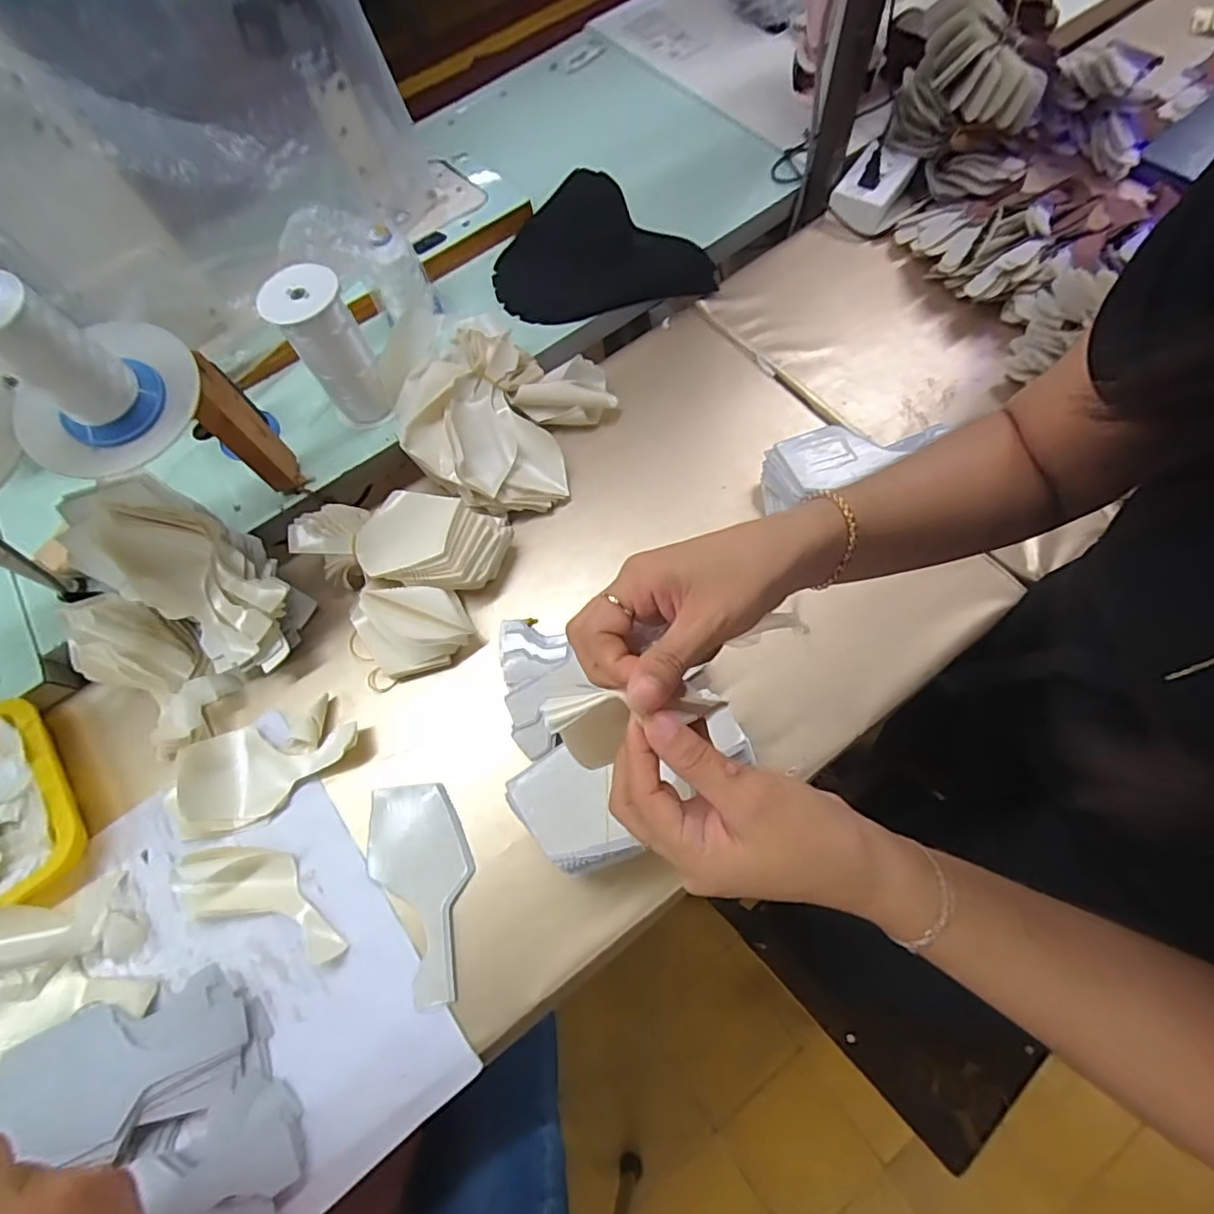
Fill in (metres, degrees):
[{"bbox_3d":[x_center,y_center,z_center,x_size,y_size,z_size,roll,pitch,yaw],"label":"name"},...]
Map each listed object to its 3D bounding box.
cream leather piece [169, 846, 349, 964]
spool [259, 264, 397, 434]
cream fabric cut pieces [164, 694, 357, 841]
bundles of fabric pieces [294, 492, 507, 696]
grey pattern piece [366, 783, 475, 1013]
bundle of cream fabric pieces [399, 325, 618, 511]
[{"bbox_3d":[-0.308,0.257,0.526,0.170,0.022,0.063,14,69,11],"label":"cream leather piece"},{"bbox_3d":[-0.298,-0.278,0.647,0.077,0.158,0.076,-31,69,-8],"label":"spool"},{"bbox_3d":[-0.334,0.152,0.565,0.184,0.027,0.090,-24,67,-5],"label":"cream fabric cut pieces"},{"bbox_3d":[-0.215,-0.026,0.600,0.217,0.068,0.190,-2,67,4],"label":"bundles of fabric pieces"},{"bbox_3d":[-0.166,0.251,0.519,0.085,0.021,0.178,-6,71,0],"label":"grey pattern piece"},{"bbox_3d":[-0.120,-0.223,0.660,0.202,0.068,0.220,26,72,15],"label":"bundle of cream fabric pieces"}]

